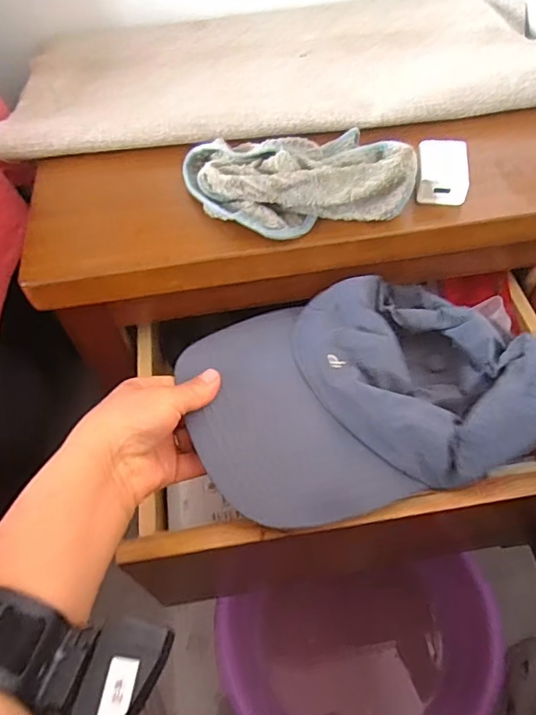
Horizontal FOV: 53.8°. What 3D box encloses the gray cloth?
[{"bbox_3d":[0.020,-0.134,0.387,0.156,0.033,0.090,-8,54,-3],"label":"gray cloth"}]

